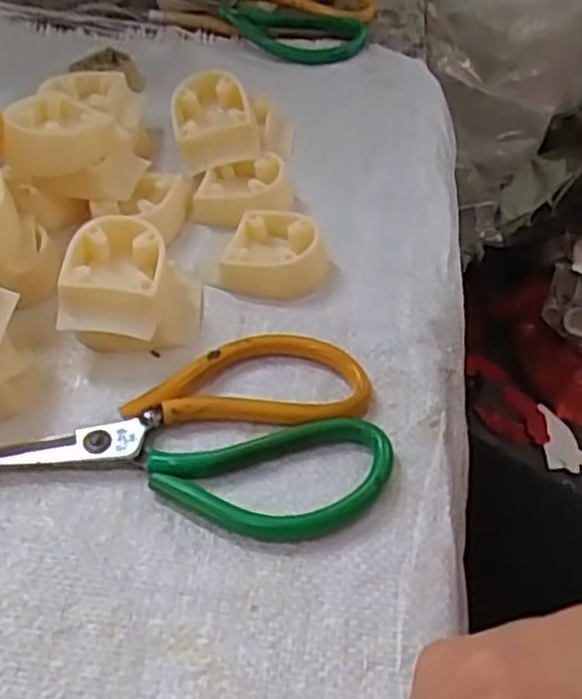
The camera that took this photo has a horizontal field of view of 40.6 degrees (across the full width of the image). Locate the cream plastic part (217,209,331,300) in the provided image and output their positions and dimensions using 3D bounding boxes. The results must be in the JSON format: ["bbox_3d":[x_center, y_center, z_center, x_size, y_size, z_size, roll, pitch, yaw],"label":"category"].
[{"bbox_3d":[-0.006,-0.051,0.408,0.052,0.019,0.045,12,49,13],"label":"cream plastic part"}]

